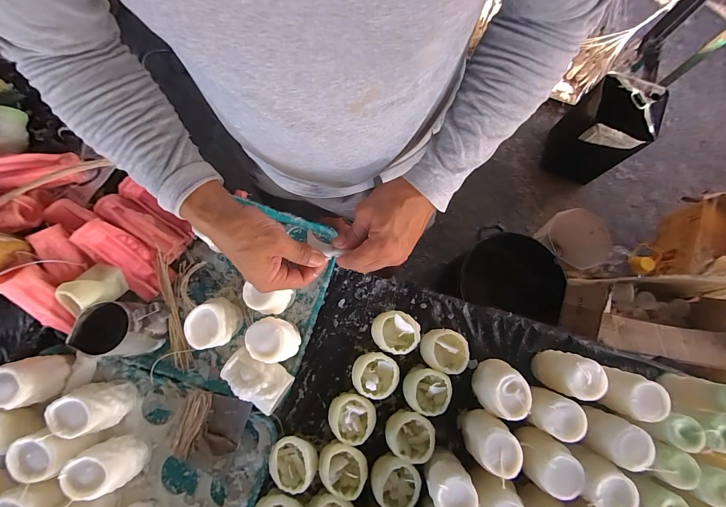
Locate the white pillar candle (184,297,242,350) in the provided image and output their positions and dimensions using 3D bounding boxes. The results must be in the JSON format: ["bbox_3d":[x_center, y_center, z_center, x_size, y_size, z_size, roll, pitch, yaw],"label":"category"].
[{"bbox_3d":[-0.246,0.120,0.533,0.059,0.096,0.078,-8,77,-3],"label":"white pillar candle"}]

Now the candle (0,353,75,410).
[{"bbox_3d":[-0.520,0.198,0.490,0.067,0.069,0.073,-5,77,-2],"label":"candle"}]

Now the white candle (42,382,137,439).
[{"bbox_3d":[-0.421,0.242,0.501,0.065,0.097,0.069,-13,78,-4],"label":"white candle"}]

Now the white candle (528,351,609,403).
[{"bbox_3d":[0.332,0.195,0.517,0.064,0.098,0.068,7,77,1],"label":"white candle"}]

